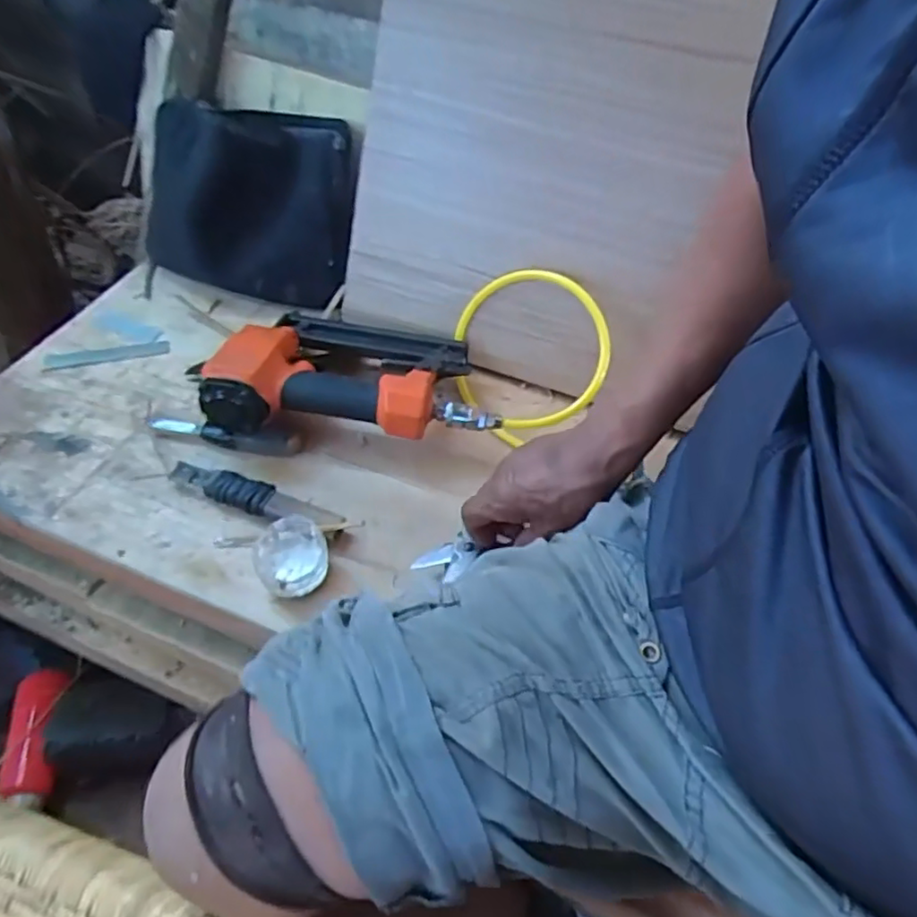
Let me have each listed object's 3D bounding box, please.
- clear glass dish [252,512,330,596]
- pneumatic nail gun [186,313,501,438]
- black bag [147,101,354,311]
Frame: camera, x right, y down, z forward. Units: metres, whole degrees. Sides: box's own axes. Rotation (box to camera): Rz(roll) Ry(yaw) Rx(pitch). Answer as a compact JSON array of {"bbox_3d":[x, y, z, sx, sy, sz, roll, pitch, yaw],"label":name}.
[{"bbox_3d":[-0.131,0.077,0.490,0.058,0.033,0.059,0,51,-5],"label":"clear glass dish"},{"bbox_3d":[-0.092,-0.075,0.586,0.253,0.077,0.154,7,51,0],"label":"pneumatic nail gun"},{"bbox_3d":[-0.222,-0.267,0.668,0.217,0.139,0.167,1,51,-4],"label":"black bag"}]

